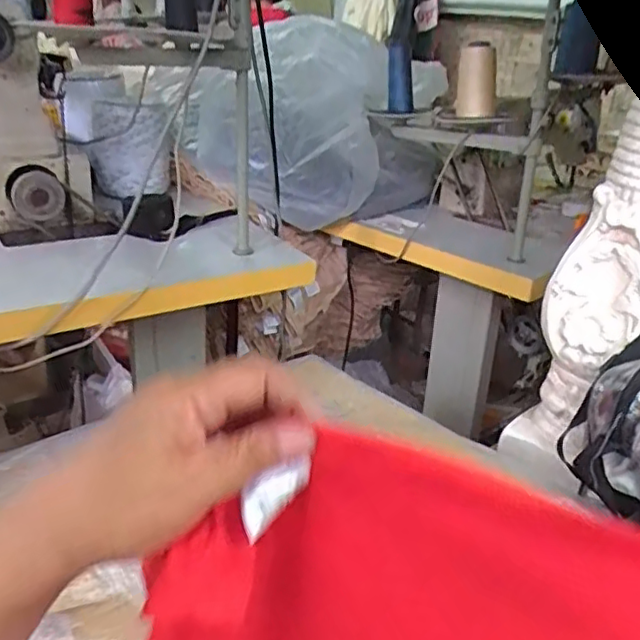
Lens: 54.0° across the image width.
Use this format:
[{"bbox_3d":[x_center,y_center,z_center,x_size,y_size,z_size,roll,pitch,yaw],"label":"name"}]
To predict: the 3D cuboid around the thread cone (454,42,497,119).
[{"bbox_3d":[0.231,-0.348,0.918,0.062,0.097,0.059,13,26,13],"label":"thread cone"}]

